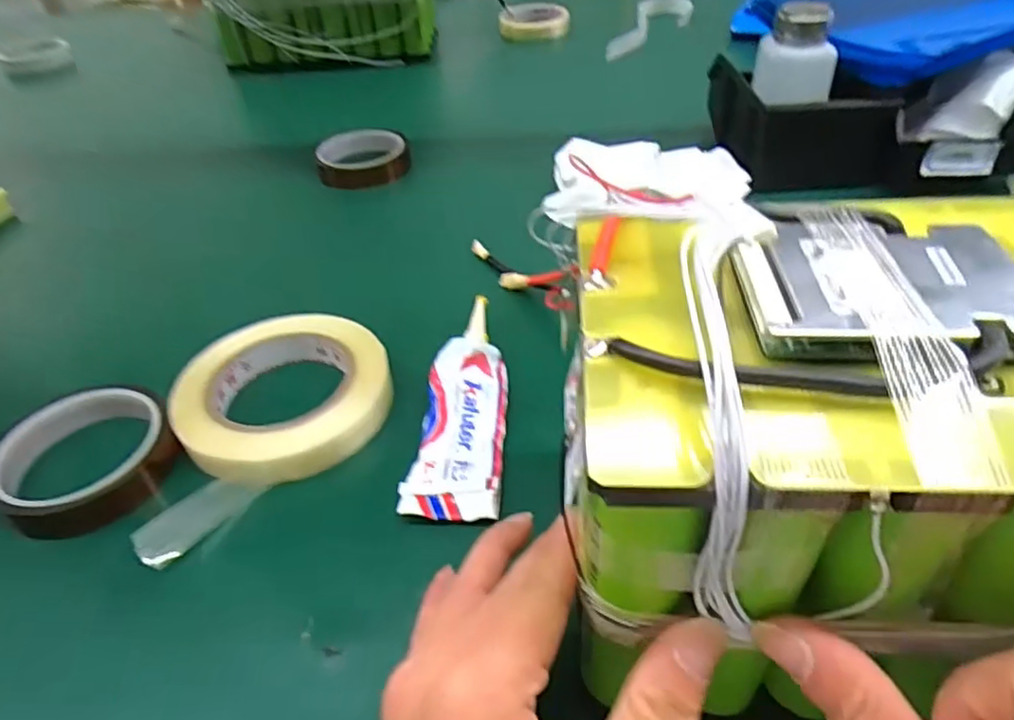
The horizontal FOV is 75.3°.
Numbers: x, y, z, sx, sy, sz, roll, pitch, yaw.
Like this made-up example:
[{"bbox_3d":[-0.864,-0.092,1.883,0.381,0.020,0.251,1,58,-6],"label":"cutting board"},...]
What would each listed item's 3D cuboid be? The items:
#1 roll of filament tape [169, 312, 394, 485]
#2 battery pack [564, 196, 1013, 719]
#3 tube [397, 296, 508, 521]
[{"bbox_3d":[-0.127,0.016,0.376,0.103,0.033,0.114,26,50,28],"label":"roll of filament tape"},{"bbox_3d":[0.160,0.023,0.221,0.270,0.137,0.140,-3,42,1],"label":"battery pack"},{"bbox_3d":[-0.024,0.021,0.371,0.048,0.018,0.148,1,42,5],"label":"tube"}]

